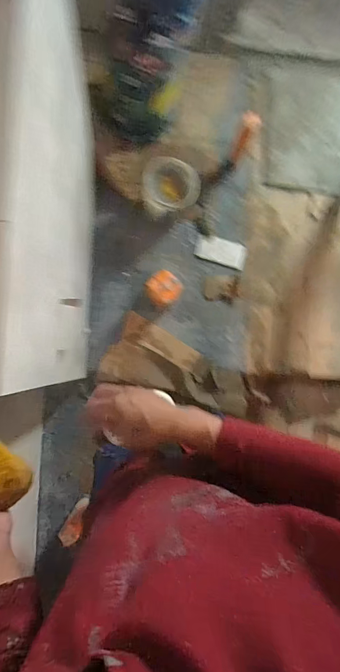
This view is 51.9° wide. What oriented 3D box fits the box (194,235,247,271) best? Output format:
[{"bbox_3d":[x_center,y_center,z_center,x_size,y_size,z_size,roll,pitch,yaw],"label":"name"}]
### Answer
[{"bbox_3d":[0.209,-0.346,1.422,0.206,0.028,0.098,21,84,0],"label":"box"}]

